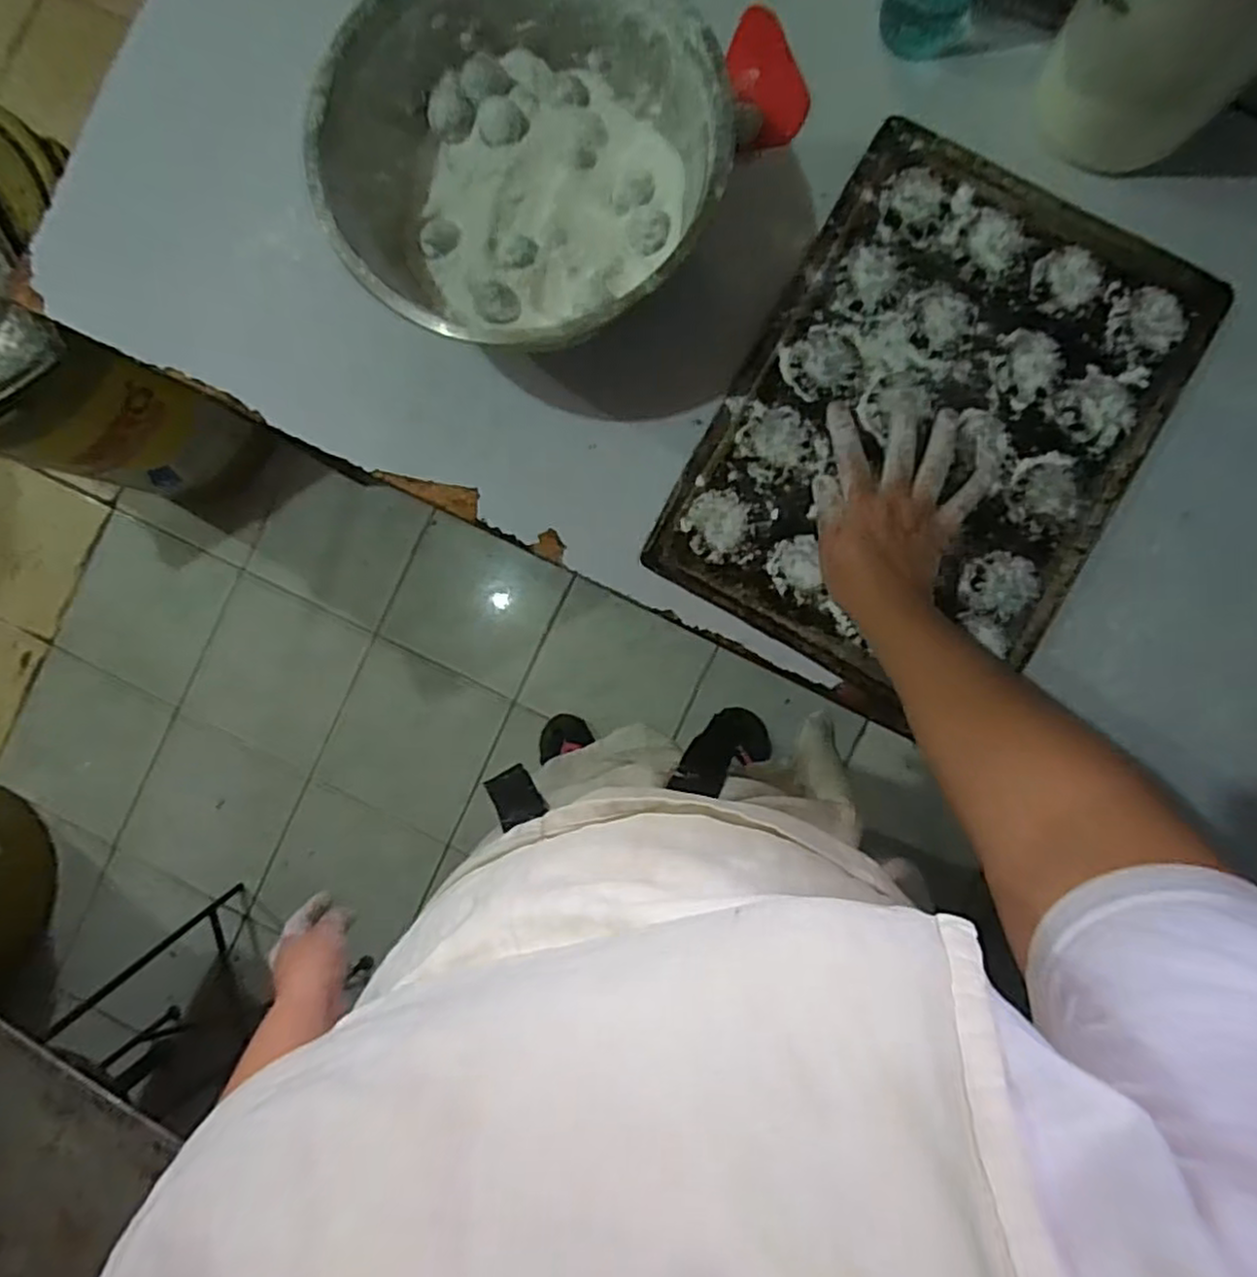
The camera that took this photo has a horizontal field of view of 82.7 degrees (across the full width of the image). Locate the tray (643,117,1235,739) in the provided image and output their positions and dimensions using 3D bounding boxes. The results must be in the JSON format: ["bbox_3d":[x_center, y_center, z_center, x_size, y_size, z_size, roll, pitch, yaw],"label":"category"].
[{"bbox_3d":[0.264,-0.182,0.619,0.331,0.021,0.459,30,90,5],"label":"tray"}]

